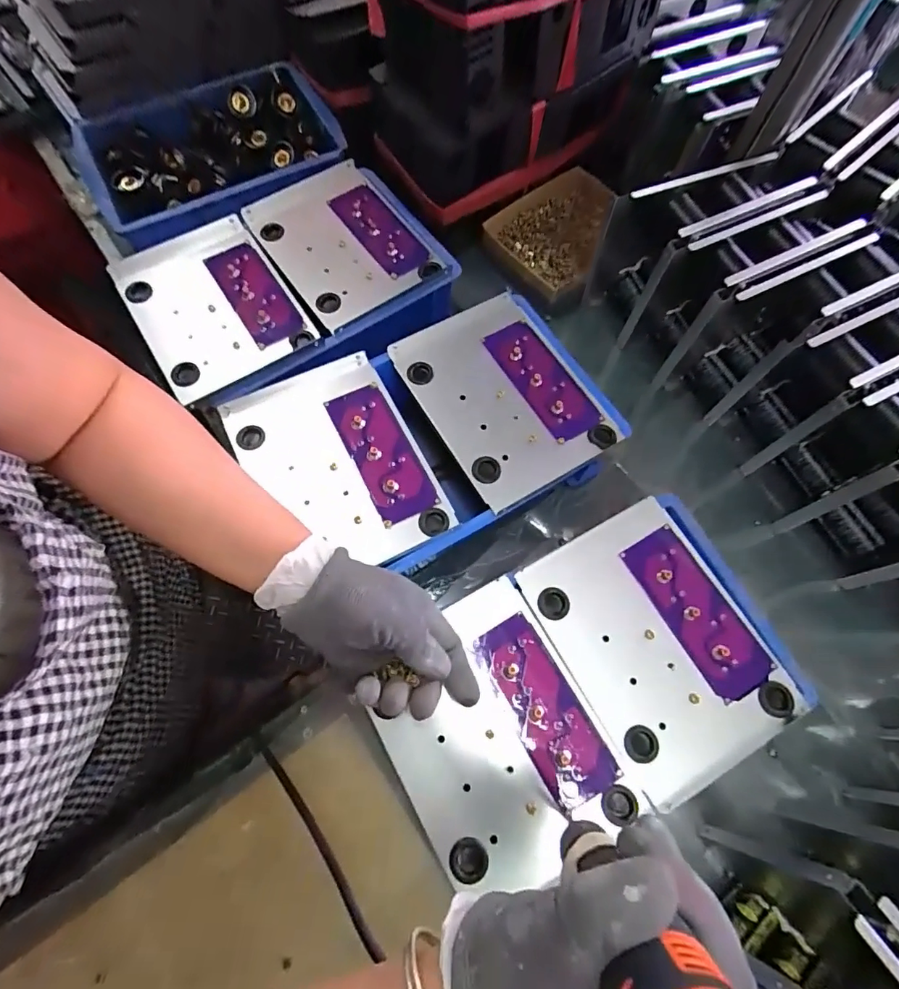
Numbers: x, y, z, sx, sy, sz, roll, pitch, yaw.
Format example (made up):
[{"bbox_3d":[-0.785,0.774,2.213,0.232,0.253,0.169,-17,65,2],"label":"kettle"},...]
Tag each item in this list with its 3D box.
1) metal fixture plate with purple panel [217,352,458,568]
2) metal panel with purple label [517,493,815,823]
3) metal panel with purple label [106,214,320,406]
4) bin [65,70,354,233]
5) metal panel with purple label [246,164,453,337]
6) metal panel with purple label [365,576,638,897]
[{"bbox_3d":[-0.102,-0.025,0.446,0.140,0.021,0.198,-27,73,-10],"label":"metal fixture plate with purple panel"},{"bbox_3d":[0.165,0.119,0.396,0.140,0.014,0.201,-28,73,-10],"label":"metal panel with purple label"},{"bbox_3d":[-0.248,-0.198,0.509,0.146,0.024,0.199,-32,74,-12],"label":"metal panel with purple label"},{"bbox_3d":[-0.290,-0.417,0.617,0.289,0.061,0.209,-29,73,-11],"label":"bin"},{"bbox_3d":[-0.117,-0.277,0.536,0.144,0.023,0.204,-34,74,-12],"label":"metal panel with purple label"},{"bbox_3d":[0.028,0.181,0.370,0.143,0.016,0.186,-28,73,-10],"label":"metal panel with purple label"}]

